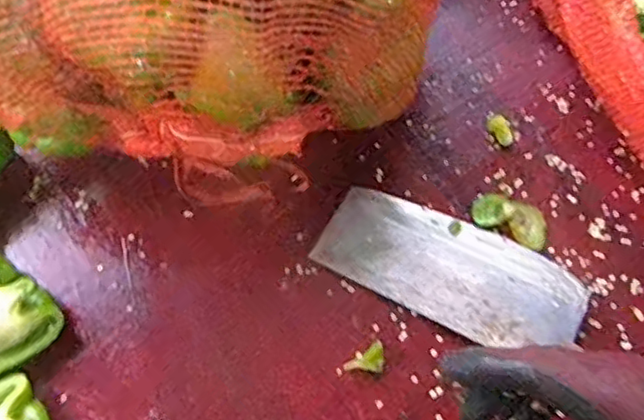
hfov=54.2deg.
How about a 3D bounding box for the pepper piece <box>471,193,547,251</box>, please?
[{"bbox_3d":[0.156,0.006,0.517,0.063,0.007,0.036,29,71,12],"label":"pepper piece"}]

